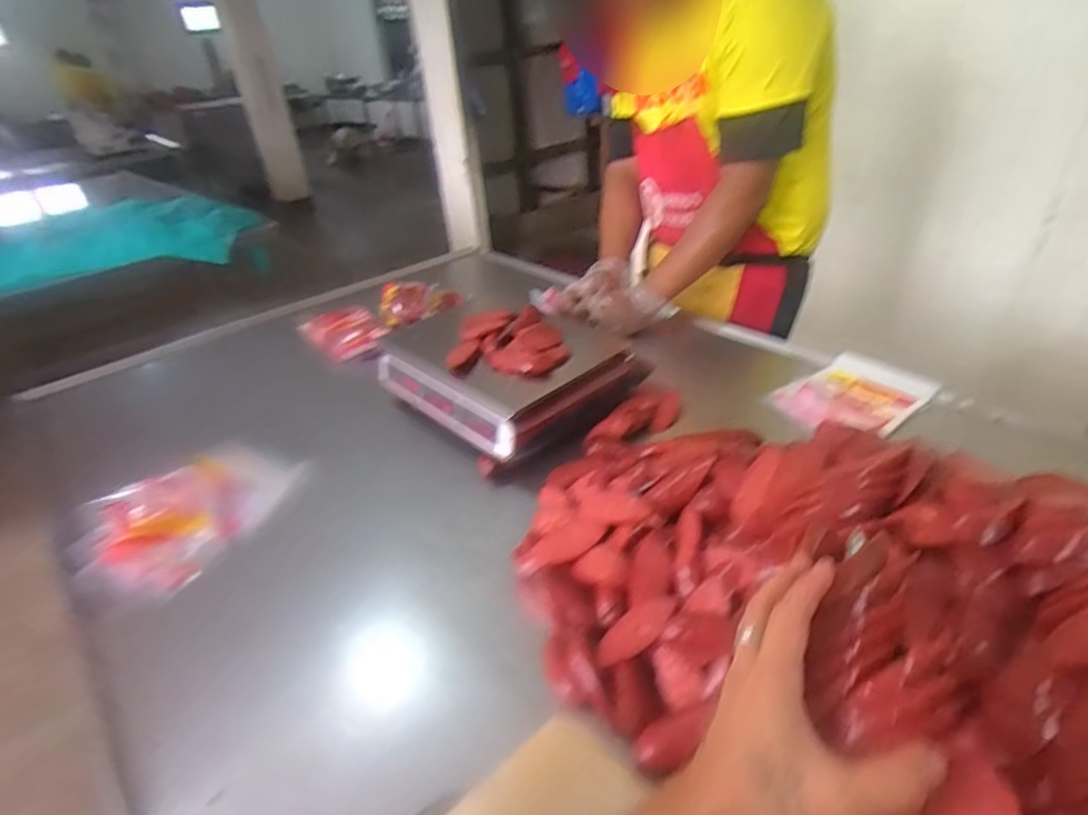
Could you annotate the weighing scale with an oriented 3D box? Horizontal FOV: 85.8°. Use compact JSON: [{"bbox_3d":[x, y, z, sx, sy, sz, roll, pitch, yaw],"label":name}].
[{"bbox_3d":[-0.062,-0.075,0.962,0.301,0.091,0.361,-31,41,-34],"label":"weighing scale"}]

